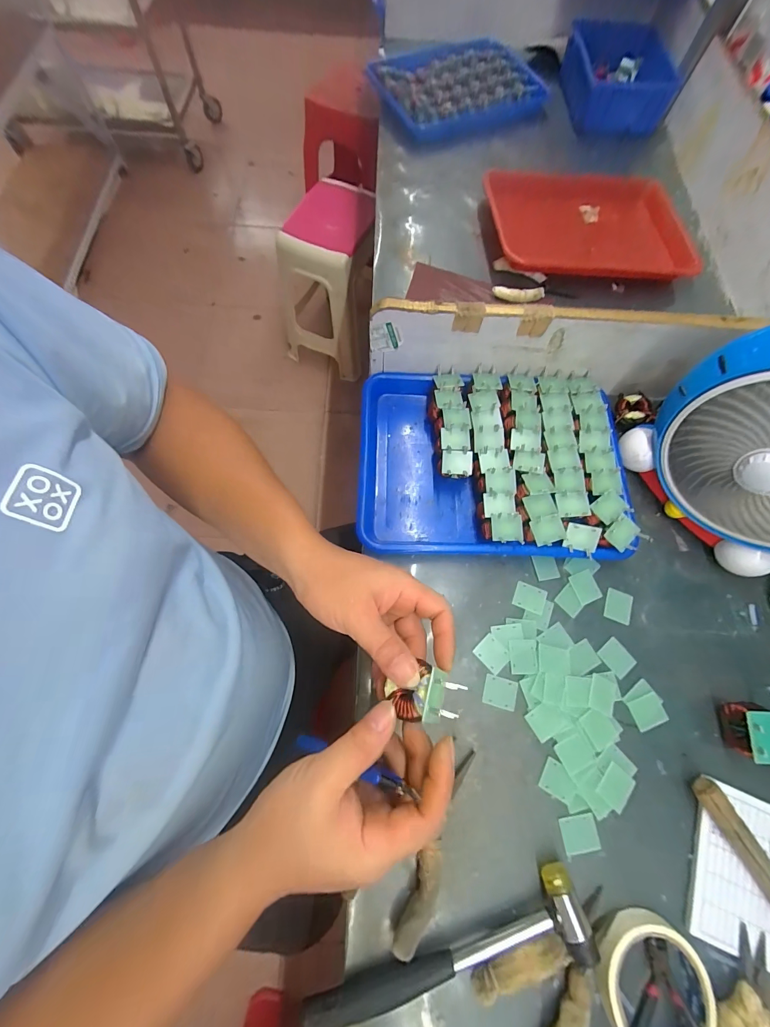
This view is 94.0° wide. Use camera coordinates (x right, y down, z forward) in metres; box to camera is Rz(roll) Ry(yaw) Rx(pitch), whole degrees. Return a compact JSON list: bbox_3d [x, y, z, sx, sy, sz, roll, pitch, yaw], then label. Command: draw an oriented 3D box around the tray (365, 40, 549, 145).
[{"bbox_3d":[0.147,-0.939,0.774,0.338,0.038,0.296,-23,73,-10],"label":"tray"}]

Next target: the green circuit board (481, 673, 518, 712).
[{"bbox_3d":[0.124,0.192,0.385,0.035,0.004,0.029,15,70,3],"label":"green circuit board"}]

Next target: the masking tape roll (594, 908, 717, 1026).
[{"bbox_3d":[0.229,0.404,0.304,0.087,0.021,0.096,-19,72,-8],"label":"masking tape roll"}]

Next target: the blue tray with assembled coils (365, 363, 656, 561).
[{"bbox_3d":[0.124,-0.070,0.454,0.309,0.051,0.248,2,70,-1],"label":"blue tray with assembled coils"}]

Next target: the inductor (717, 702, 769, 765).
[{"bbox_3d":[0.378,0.221,0.361,0.056,0.048,0.051,11,70,2],"label":"inductor"}]

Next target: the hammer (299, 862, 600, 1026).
[{"bbox_3d":[0.057,0.386,0.300,0.249,0.032,0.053,-20,72,-9],"label":"hammer"}]

